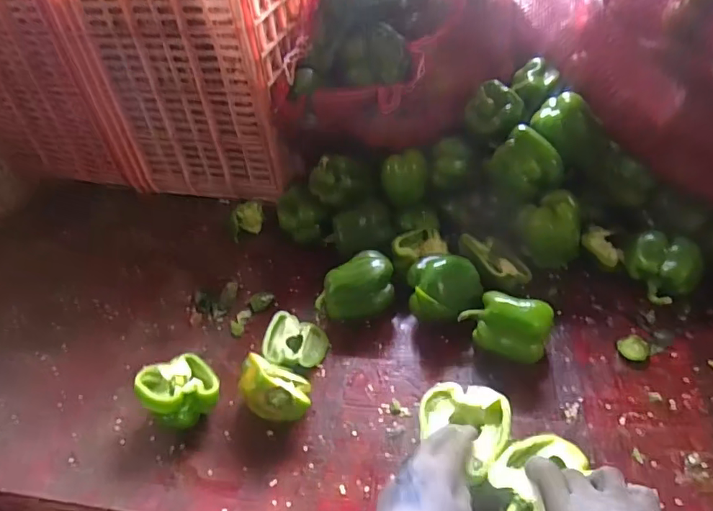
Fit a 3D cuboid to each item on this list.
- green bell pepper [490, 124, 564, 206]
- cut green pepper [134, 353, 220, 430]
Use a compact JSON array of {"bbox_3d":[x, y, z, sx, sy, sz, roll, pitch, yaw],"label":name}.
[{"bbox_3d":[0.216,-0.111,0.657,0.058,0.080,0.078,-34,49,-26],"label":"green bell pepper"},{"bbox_3d":[-0.188,0.147,0.553,0.073,0.058,0.070,-4,42,4],"label":"cut green pepper"}]

